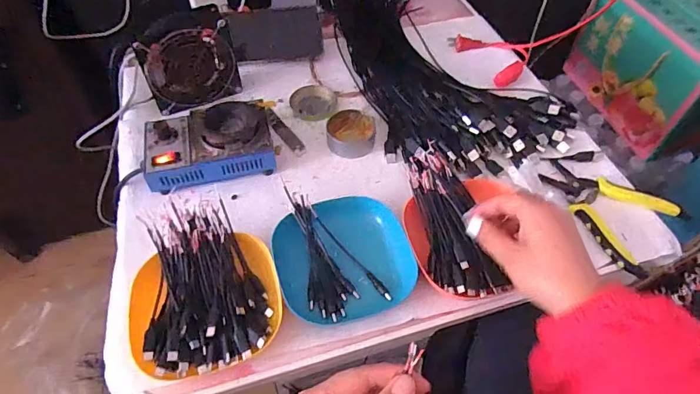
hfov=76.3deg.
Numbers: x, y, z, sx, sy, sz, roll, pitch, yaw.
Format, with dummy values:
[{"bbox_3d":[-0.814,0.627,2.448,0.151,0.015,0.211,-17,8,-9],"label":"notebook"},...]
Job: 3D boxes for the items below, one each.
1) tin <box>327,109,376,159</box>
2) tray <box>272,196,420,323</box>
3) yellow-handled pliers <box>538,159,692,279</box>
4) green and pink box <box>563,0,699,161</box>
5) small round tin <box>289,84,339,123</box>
[{"bbox_3d":[0.002,-0.083,0.583,0.061,0.024,0.061,0,55,0],"label":"tin"},{"bbox_3d":[-0.006,0.064,0.472,0.136,0.034,0.129,-14,56,-10],"label":"tray"},{"bbox_3d":[0.291,0.010,0.515,0.146,0.011,0.114,37,62,23],"label":"yellow-handled pliers"},{"bbox_3d":[0.653,-0.274,0.941,0.155,0.237,0.323,-13,56,-10],"label":"green and pink box"},{"bbox_3d":[-0.051,-0.134,0.637,0.065,0.011,0.063,0,55,0],"label":"small round tin"}]

